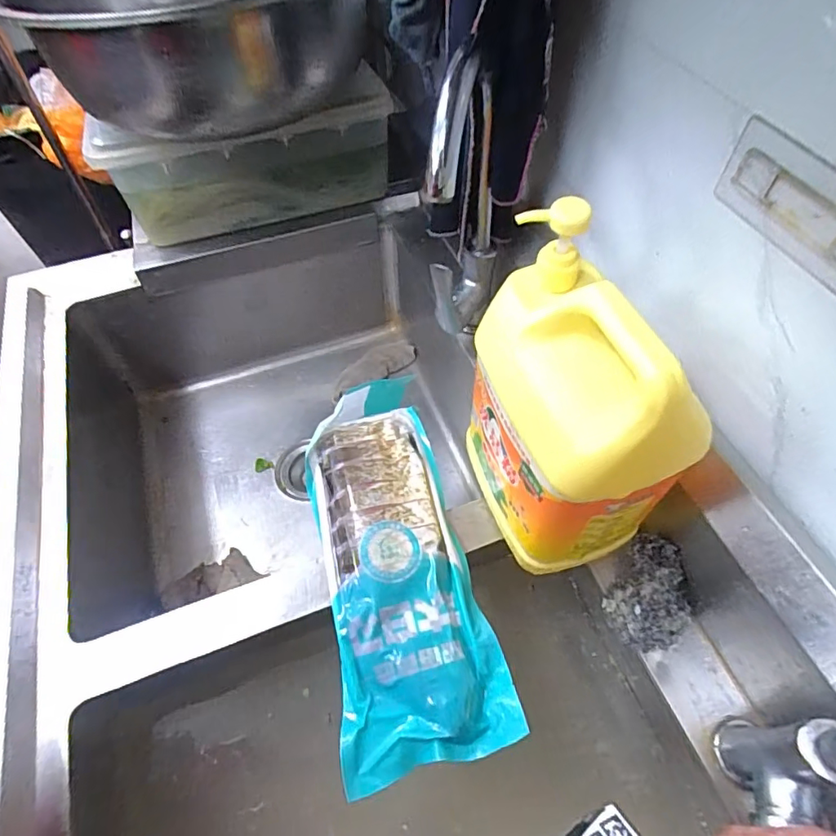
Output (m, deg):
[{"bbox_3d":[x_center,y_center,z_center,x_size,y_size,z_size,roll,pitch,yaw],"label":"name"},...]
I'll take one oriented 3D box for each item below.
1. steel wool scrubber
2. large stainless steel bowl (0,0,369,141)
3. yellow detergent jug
[{"bbox_3d":[0.226,0.173,0.503,0.072,0.043,0.102,32,75,16],"label":"steel wool scrubber"},{"bbox_3d":[-0.265,-0.506,0.653,0.395,0.139,0.433,-22,58,-14],"label":"large stainless steel bowl"},{"bbox_3d":[0.125,0.000,0.452,0.114,0.277,0.181,-17,57,-10],"label":"yellow detergent jug"}]

